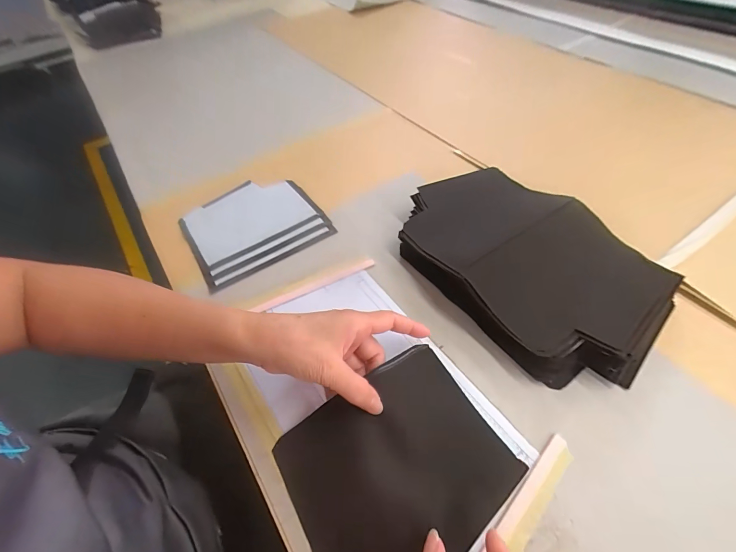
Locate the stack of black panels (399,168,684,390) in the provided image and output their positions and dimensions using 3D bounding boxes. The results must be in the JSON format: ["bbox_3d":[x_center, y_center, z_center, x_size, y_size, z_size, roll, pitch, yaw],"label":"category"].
[{"bbox_3d":[0.167,-0.022,0.382,0.173,0.061,0.279,-33,57,-18],"label":"stack of black panels"}]

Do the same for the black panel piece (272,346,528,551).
[{"bbox_3d":[0.019,0.150,0.291,0.168,0.015,0.129,-29,64,-14],"label":"black panel piece"}]

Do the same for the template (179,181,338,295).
[{"bbox_3d":[-0.158,-0.071,0.482,0.171,0.007,0.162,-30,58,-18],"label":"template"}]

